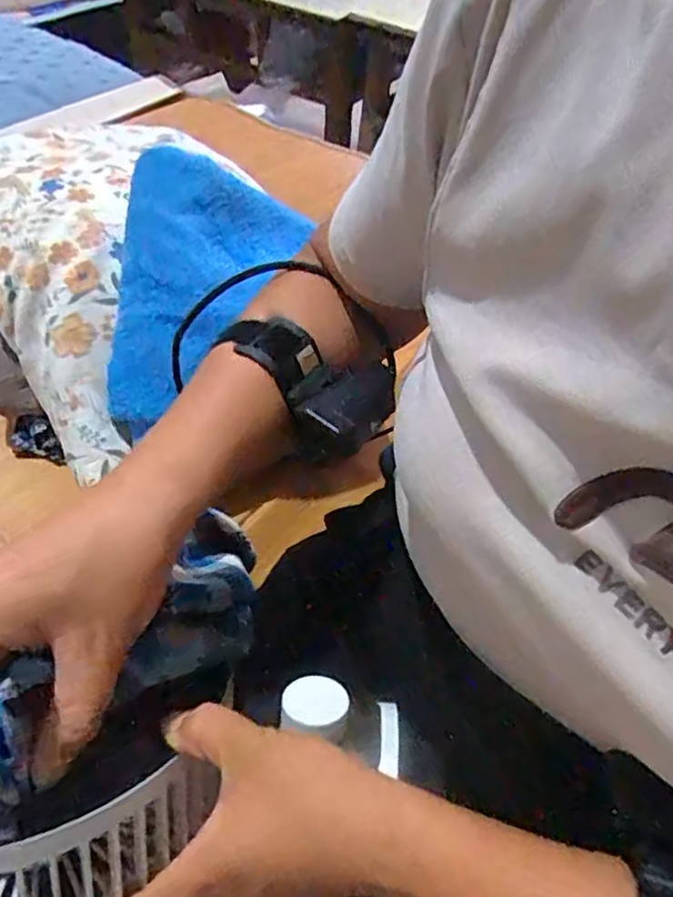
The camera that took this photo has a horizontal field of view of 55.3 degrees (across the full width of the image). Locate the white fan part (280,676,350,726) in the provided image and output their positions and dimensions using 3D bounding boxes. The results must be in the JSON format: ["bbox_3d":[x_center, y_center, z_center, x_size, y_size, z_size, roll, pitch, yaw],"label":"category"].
[{"bbox_3d":[-0.011,0.136,0.343,0.033,0.009,0.031,-4,32,3],"label":"white fan part"}]

